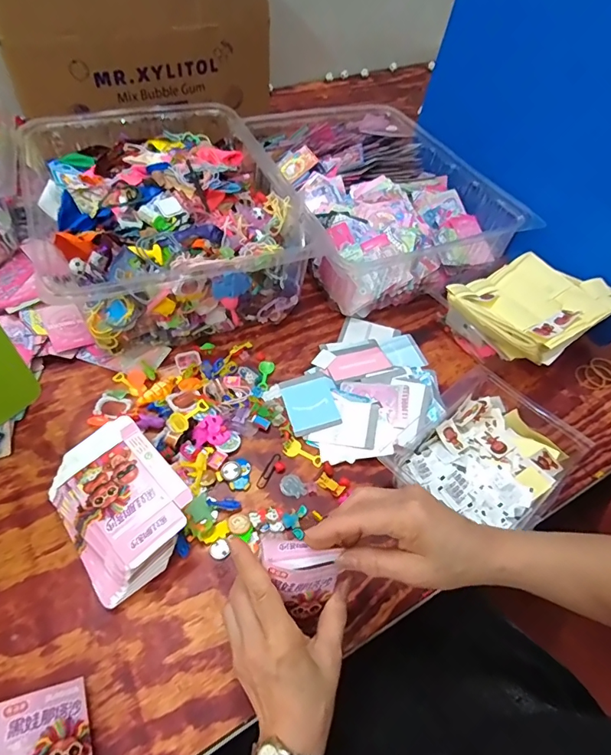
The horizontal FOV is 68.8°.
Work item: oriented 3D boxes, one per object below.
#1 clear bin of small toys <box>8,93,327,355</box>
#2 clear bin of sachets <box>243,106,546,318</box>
[{"bbox_3d":[-0.211,-0.257,0.699,0.328,0.142,0.447,-16,56,-16],"label":"clear bin of small toys"},{"bbox_3d":[0.114,-0.320,0.793,0.341,0.121,0.443,-14,55,-15],"label":"clear bin of sachets"}]

